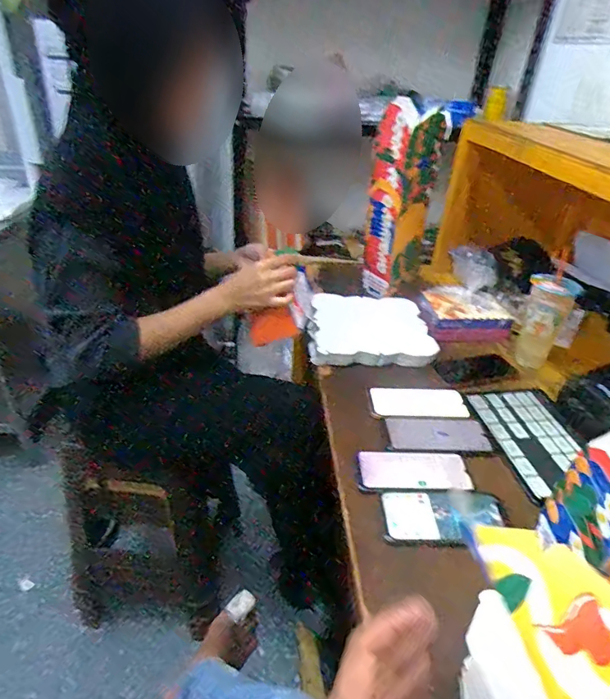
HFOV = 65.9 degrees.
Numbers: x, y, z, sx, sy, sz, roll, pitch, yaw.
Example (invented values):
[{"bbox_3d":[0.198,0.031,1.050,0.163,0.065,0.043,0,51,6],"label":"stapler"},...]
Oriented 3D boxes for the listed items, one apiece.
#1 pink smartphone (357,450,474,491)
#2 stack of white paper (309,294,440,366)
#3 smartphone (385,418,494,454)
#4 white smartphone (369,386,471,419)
[{"bbox_3d":[0.159,0.178,0.697,0.164,0.014,0.086,2,33,-3],"label":"pink smartphone"},{"bbox_3d":[0.133,-0.055,1.027,0.259,0.032,0.270,1,33,-6],"label":"stack of white paper"},{"bbox_3d":[0.215,0.139,0.768,0.164,0.010,0.068,3,33,-2],"label":"smartphone"},{"bbox_3d":[0.195,0.092,0.836,0.171,0.008,0.085,0,33,-6],"label":"white smartphone"}]

